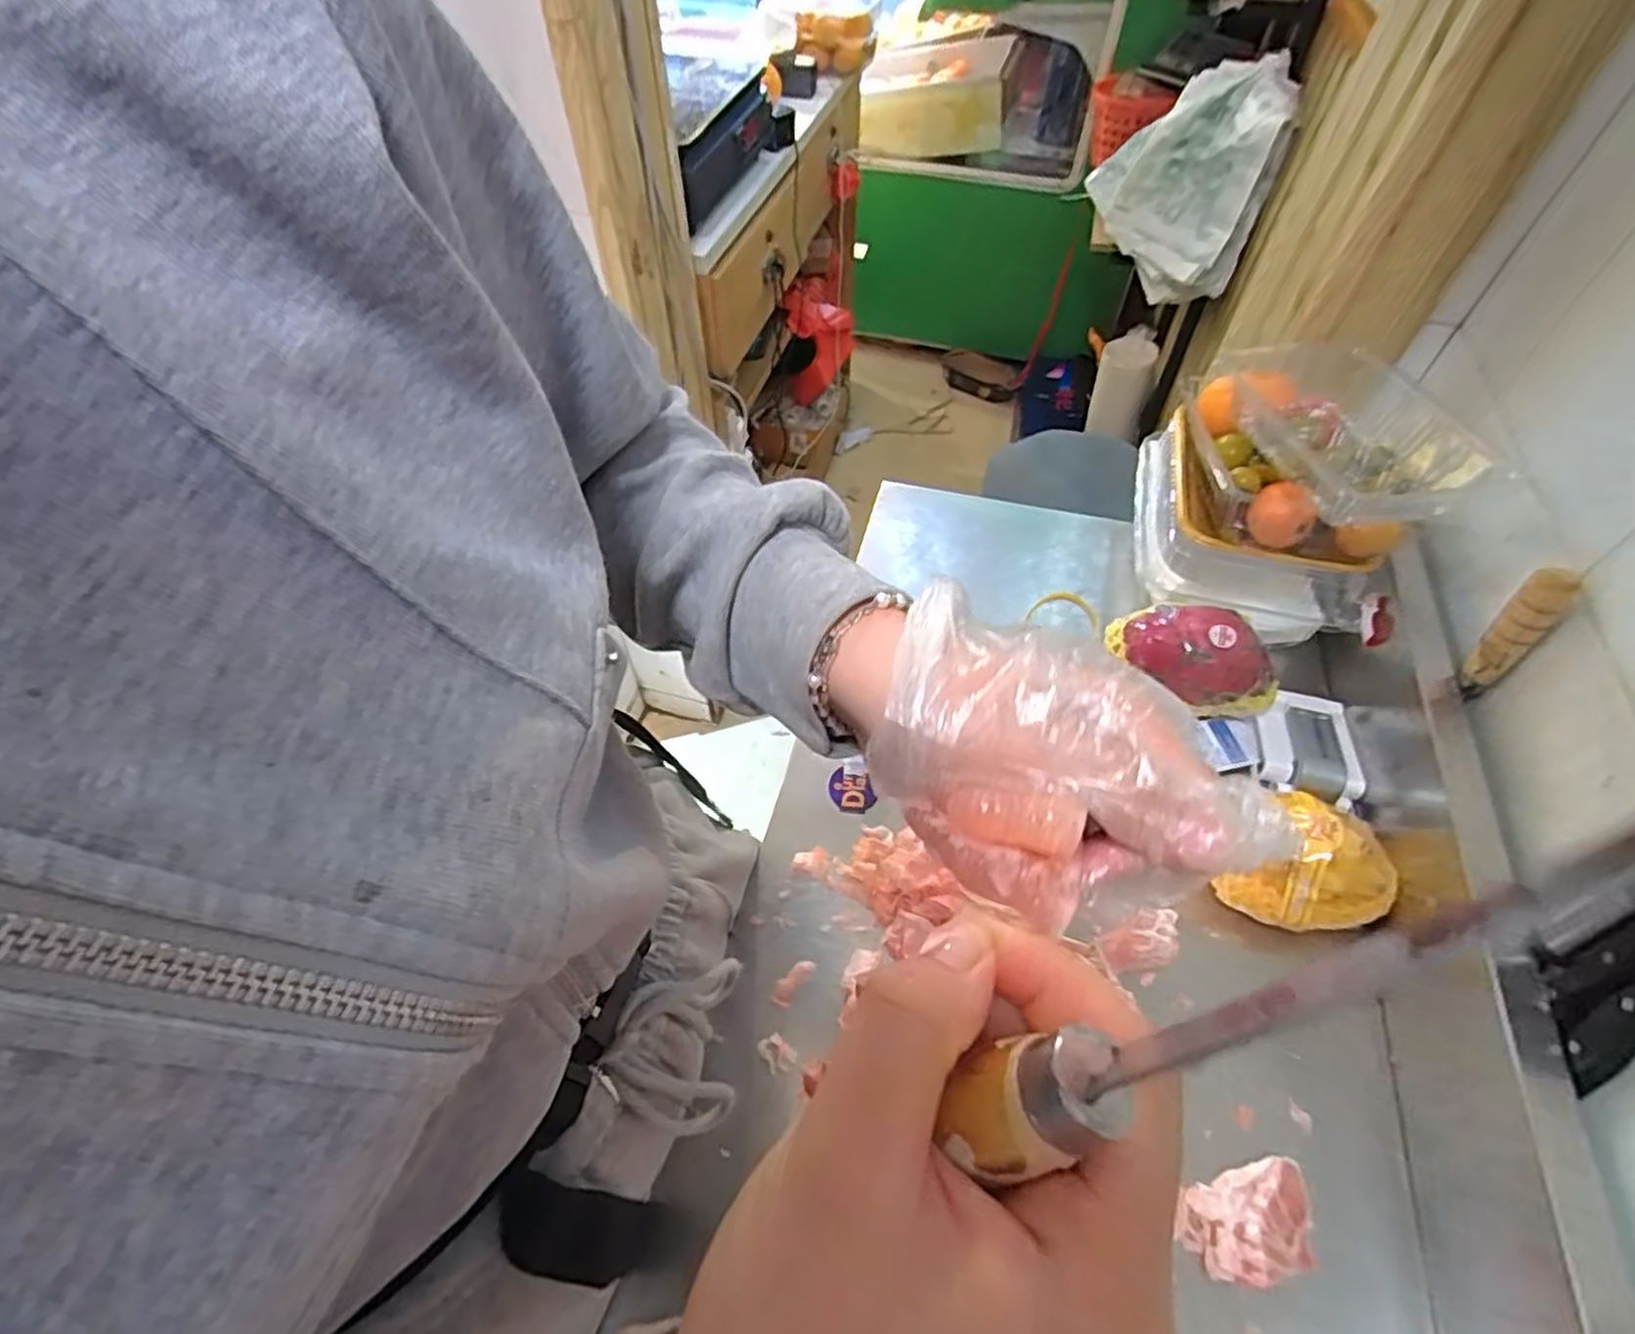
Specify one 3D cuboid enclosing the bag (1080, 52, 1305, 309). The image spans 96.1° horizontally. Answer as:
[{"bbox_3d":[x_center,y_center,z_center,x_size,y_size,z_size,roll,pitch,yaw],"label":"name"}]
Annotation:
[{"bbox_3d":[0.615,-0.818,1.268,0.265,0.318,0.178,12,54,9],"label":"bag"}]

